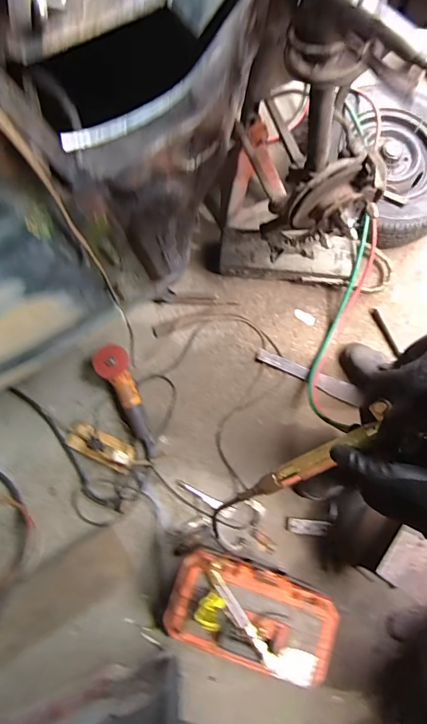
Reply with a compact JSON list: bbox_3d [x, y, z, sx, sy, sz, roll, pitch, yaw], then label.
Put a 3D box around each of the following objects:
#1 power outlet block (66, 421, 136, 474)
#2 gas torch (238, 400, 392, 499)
[{"bbox_3d":[-0.331,0.245,1.168,0.205,0.049,0.089,25,79,4],"label":"power outlet block"},{"bbox_3d":[0.119,0.123,0.496,0.231,0.030,0.034,-40,78,27],"label":"gas torch"}]

